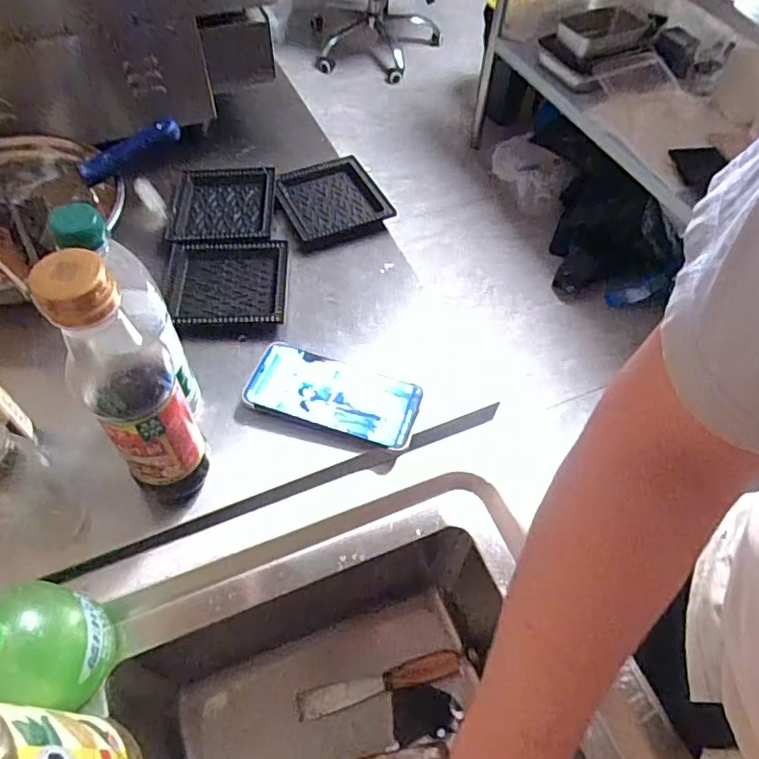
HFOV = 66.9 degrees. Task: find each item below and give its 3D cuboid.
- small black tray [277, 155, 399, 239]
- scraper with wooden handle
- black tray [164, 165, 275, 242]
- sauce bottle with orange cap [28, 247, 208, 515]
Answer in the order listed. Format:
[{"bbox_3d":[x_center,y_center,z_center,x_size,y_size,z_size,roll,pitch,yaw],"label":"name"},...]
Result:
[{"bbox_3d":[-0.062,-0.234,0.728,0.121,0.015,0.126,-16,58,-13],"label":"small black tray"},{"bbox_3d":[-0.002,0.326,0.619,0.174,0.027,0.027,-12,57,-11],"label":"scraper with wooden handle"},{"bbox_3d":[-0.194,-0.220,0.715,0.118,0.012,0.126,-1,55,-4],"label":"black tray"},{"bbox_3d":[-0.172,0.014,0.408,0.060,0.236,0.051,-32,63,-22],"label":"sauce bottle with orange cap"}]

